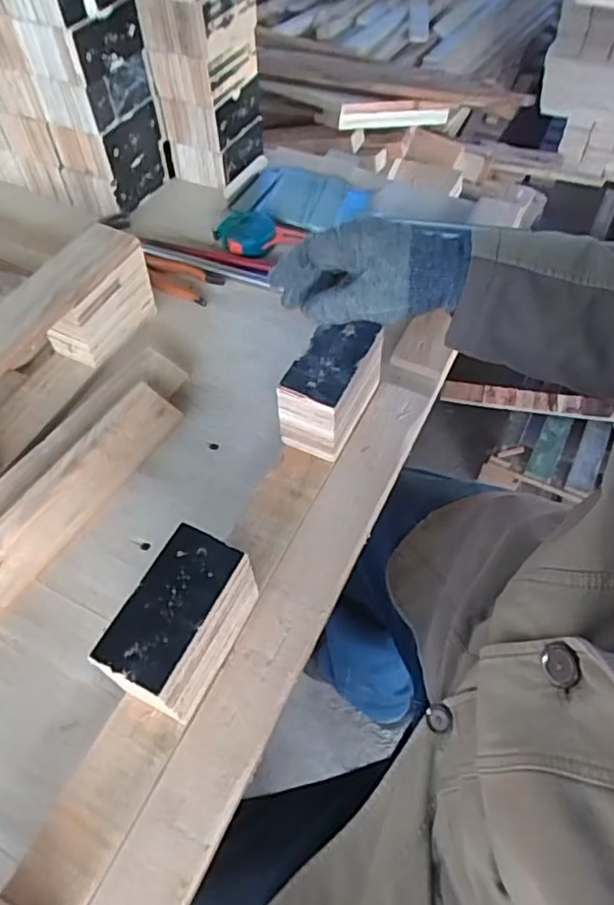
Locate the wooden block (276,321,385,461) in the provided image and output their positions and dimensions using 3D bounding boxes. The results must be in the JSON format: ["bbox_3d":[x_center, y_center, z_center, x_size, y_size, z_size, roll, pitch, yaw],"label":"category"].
[{"bbox_3d":[0.029,-0.069,0.592,0.061,0.091,0.118,25,58,17],"label":"wooden block"}]

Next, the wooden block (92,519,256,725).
[{"bbox_3d":[-0.095,0.135,0.463,0.065,0.090,0.118,21,57,15],"label":"wooden block"}]

